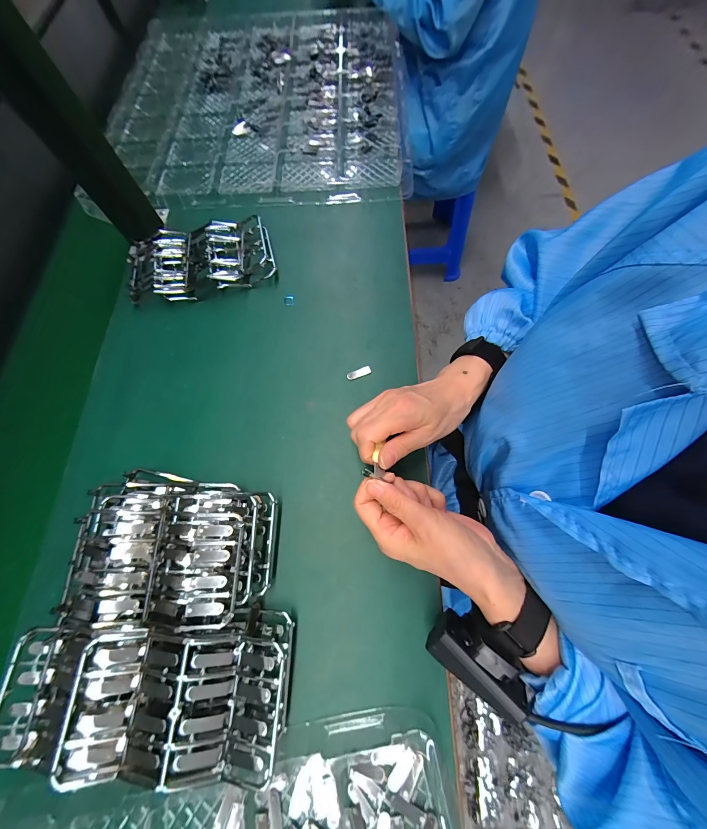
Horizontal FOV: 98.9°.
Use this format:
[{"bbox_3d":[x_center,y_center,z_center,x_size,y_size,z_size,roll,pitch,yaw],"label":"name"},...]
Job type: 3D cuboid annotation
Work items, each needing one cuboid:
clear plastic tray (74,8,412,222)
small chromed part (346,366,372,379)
[{"bbox_3d":[-0.159,-0.522,0.494,0.463,0.029,0.471,-3,71,0],"label":"clear plastic tray"},{"bbox_3d":[0.006,-0.048,0.346,0.028,0.004,0.010,-21,72,-6],"label":"small chromed part"}]

